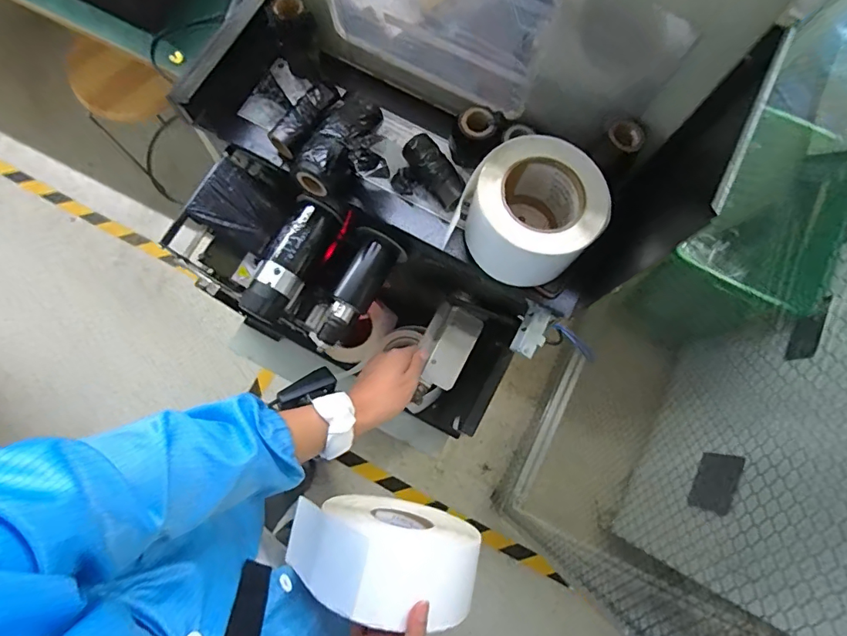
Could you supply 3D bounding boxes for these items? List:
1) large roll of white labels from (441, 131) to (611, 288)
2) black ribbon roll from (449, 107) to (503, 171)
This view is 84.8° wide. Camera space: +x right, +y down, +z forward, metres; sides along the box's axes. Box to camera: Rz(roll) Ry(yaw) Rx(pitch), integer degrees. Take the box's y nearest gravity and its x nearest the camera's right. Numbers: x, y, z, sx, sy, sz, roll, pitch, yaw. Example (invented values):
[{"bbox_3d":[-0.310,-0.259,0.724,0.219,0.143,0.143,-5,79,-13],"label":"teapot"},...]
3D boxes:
[{"bbox_3d":[0.108,-0.105,0.471,0.123,0.087,0.118,0,78,-1],"label":"large roll of white labels"},{"bbox_3d":[0.056,-0.195,0.508,0.045,0.052,0.044,0,78,-1],"label":"black ribbon roll"}]

